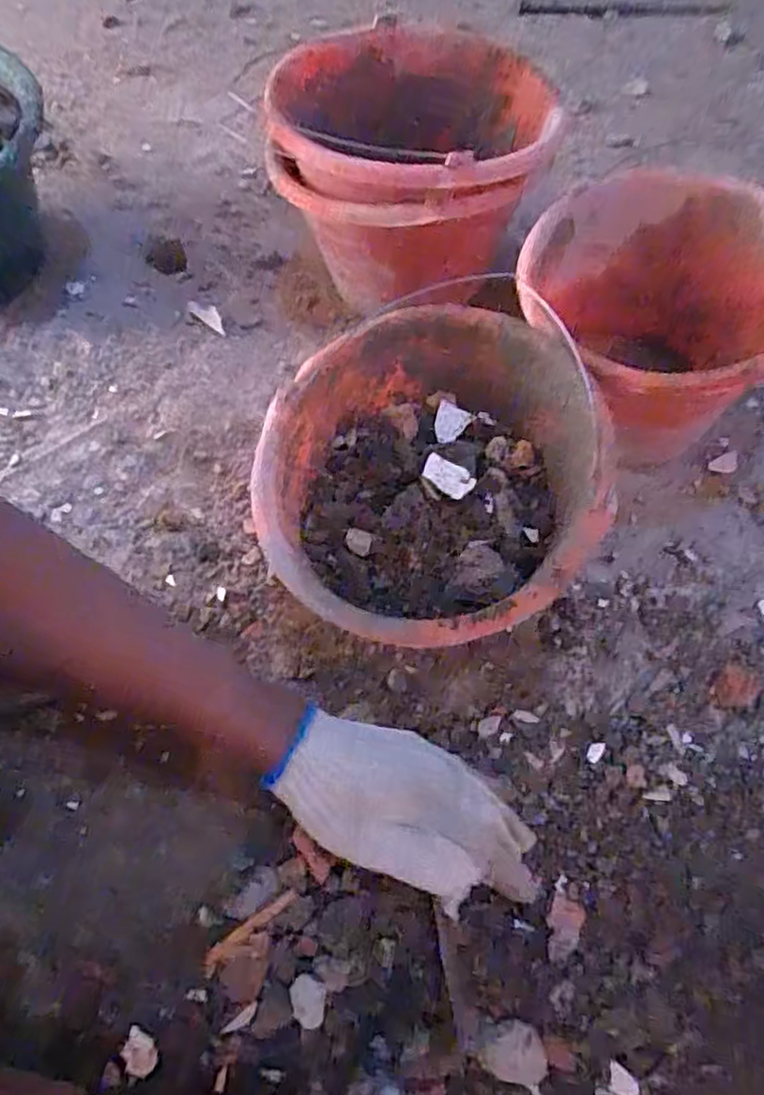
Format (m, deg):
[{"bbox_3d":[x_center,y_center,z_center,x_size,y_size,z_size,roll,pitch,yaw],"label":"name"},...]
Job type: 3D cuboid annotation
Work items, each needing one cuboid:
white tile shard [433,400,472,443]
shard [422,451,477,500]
[{"bbox_3d":[0.054,-0.100,0.559,0.027,0.005,0.031,29,97,-1],"label":"white tile shard"},{"bbox_3d":[0.045,-0.050,0.484,0.039,0.005,0.021,39,83,26],"label":"shard"}]

